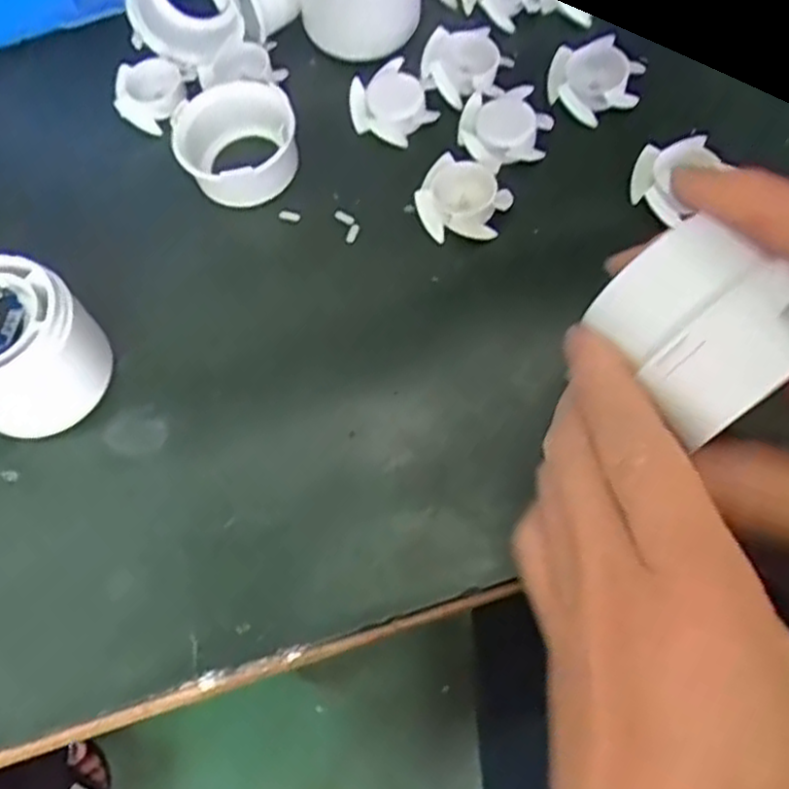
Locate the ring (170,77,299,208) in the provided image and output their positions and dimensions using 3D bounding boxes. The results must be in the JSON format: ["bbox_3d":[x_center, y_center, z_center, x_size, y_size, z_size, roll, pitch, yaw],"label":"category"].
[{"bbox_3d":[-0.074,-0.116,0.351,0.053,0.030,0.063,-42,71,-11],"label":"ring"}]

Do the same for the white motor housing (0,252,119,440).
[{"bbox_3d":[-0.150,-0.017,0.303,0.056,0.053,0.058,-2,69,4],"label":"white motor housing"}]

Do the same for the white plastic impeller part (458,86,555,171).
[{"bbox_3d":[0.049,-0.121,0.348,0.037,0.012,0.038,-1,67,3],"label":"white plastic impeller part"}]

